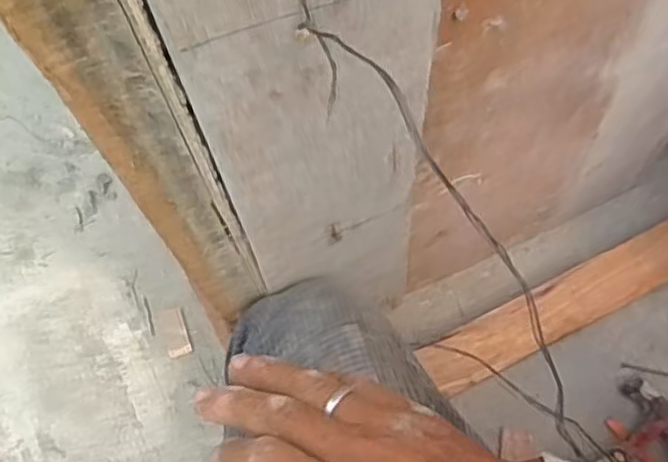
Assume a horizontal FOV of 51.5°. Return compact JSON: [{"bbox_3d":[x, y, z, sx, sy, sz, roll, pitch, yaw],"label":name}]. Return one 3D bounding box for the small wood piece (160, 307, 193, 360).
[{"bbox_3d":[-0.185,0.118,0.811,0.029,0.007,0.058,-18,67,-4],"label":"small wood piece"}]

